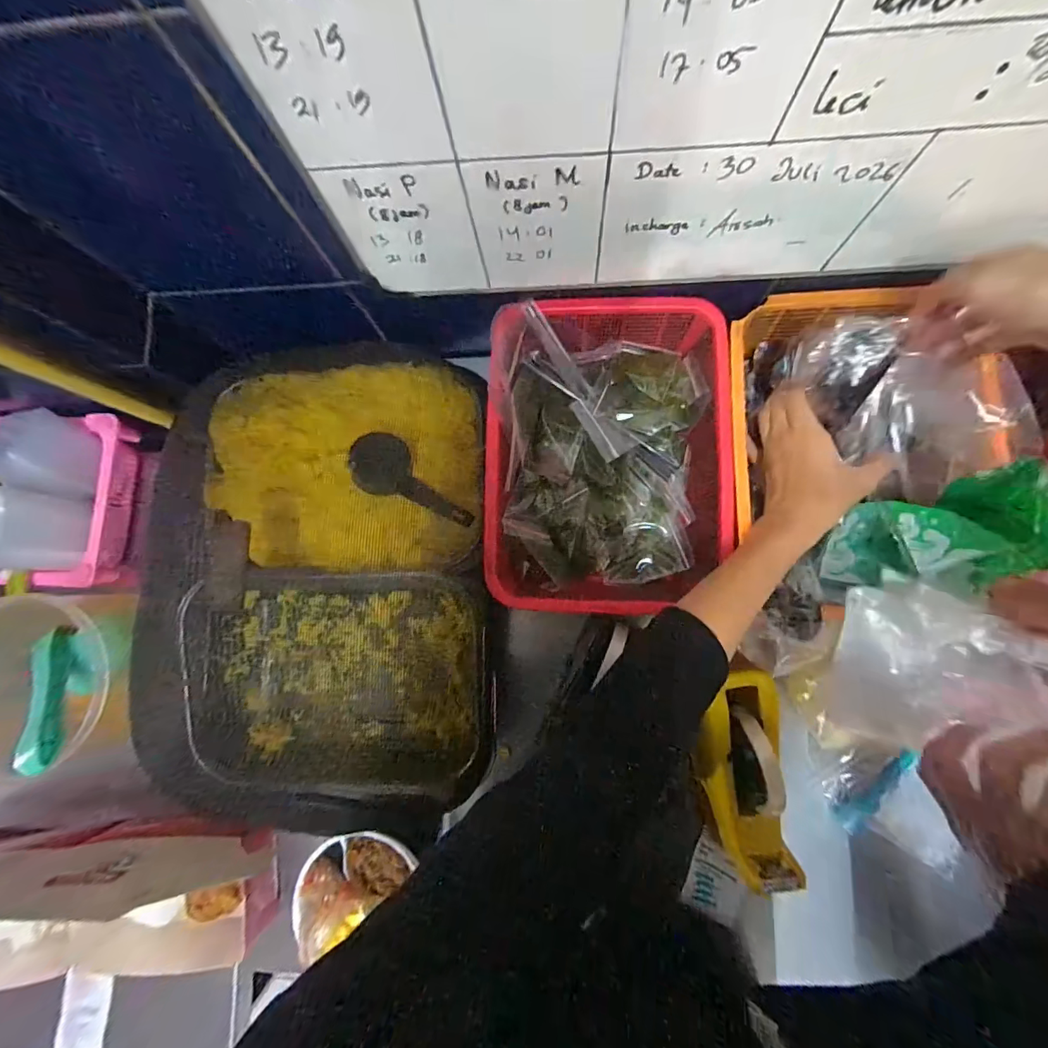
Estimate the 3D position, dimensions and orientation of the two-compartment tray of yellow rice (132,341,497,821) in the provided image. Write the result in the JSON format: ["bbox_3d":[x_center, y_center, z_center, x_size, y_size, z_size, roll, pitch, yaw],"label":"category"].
[{"bbox_3d":[-0.201,0.058,0.456,0.340,0.101,0.463,-1,84,5],"label":"two-compartment tray of yellow rice"}]

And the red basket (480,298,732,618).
[{"bbox_3d":[0.082,-0.071,0.450,0.226,0.092,0.292,0,84,6],"label":"red basket"}]

